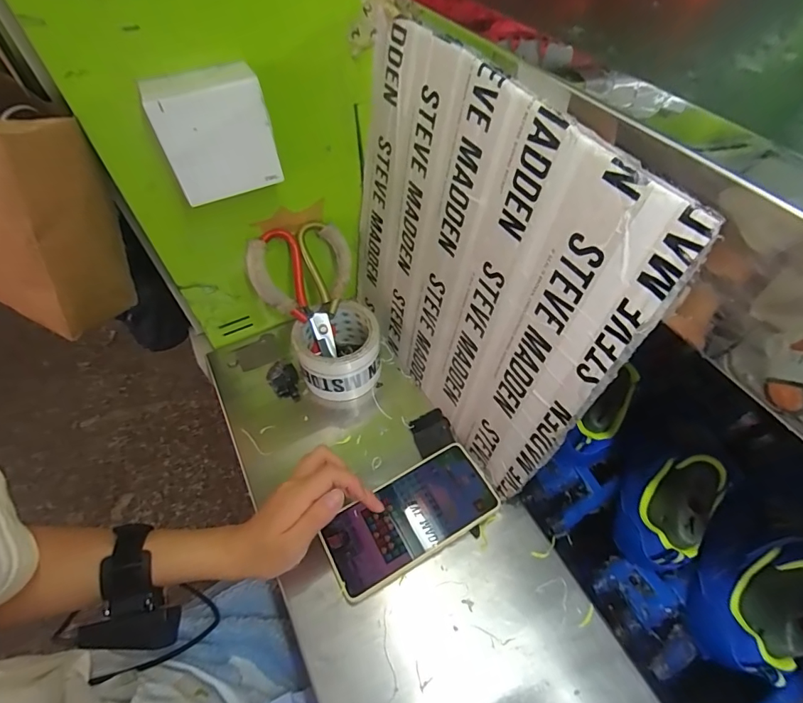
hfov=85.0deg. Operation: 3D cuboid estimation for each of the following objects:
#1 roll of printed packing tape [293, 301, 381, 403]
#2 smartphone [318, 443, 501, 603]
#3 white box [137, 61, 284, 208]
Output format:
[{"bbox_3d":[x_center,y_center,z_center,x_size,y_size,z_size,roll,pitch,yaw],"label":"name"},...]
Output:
[{"bbox_3d":[-0.073,0.001,0.514,0.091,0.073,0.088,1,52,-2],"label":"roll of printed packing tape"},{"bbox_3d":[0.009,0.163,0.427,0.165,0.011,0.077,-29,59,-15],"label":"smartphone"},{"bbox_3d":[-0.154,-0.179,0.363,0.085,0.084,0.044,-21,56,-18],"label":"white box"}]

